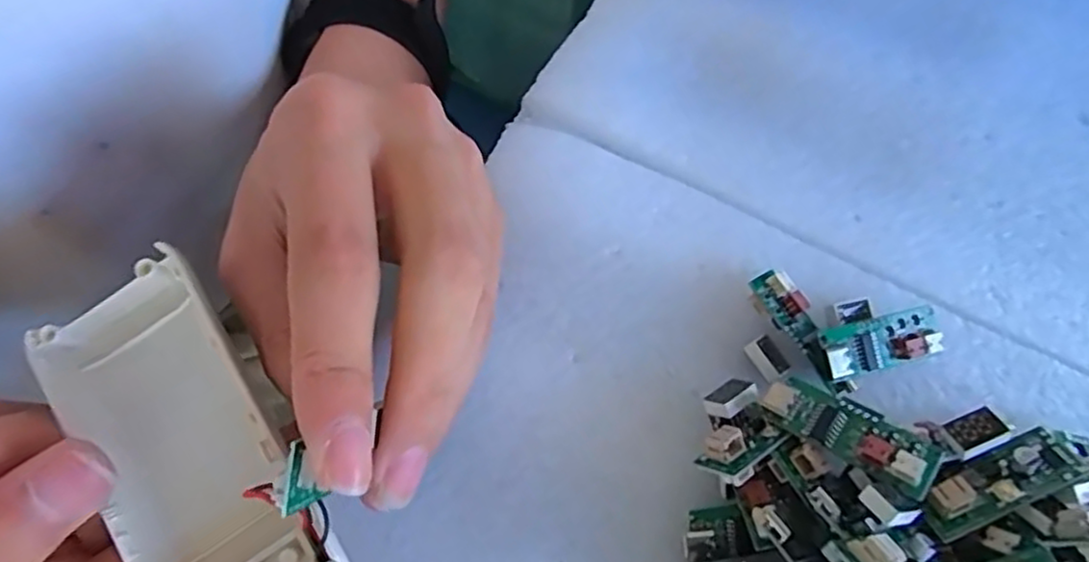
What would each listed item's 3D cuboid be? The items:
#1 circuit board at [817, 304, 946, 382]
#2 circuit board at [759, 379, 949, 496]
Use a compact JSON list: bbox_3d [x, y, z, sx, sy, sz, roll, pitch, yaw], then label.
[{"bbox_3d":[0.091,0.016,0.187,0.037,0.006,0.015,-13,69,-17],"label":"circuit board"},{"bbox_3d":[0.074,0.036,0.167,0.040,0.007,0.014,28,71,32],"label":"circuit board"}]

